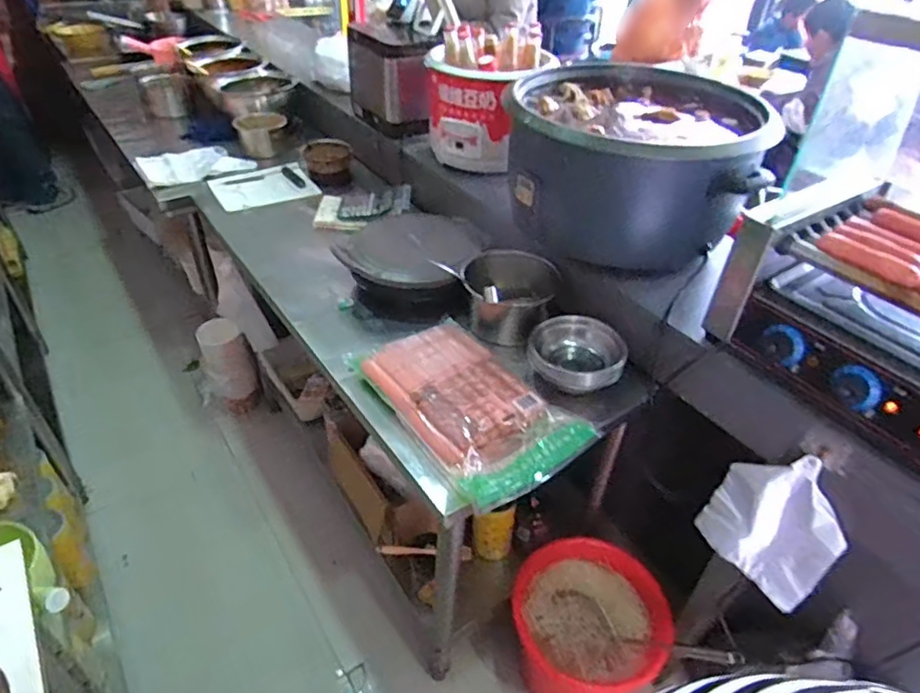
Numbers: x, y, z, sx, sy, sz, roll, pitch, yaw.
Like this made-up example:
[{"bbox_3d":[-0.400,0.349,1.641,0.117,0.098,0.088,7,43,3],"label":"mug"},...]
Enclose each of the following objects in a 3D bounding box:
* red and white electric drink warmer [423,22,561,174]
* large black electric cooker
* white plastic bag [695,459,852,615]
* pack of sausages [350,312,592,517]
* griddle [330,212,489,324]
[{"bbox_3d":[0.063,-0.577,1.371,0.261,0.278,0.200,31,47,29],"label":"red and white electric drink warmer"},{"bbox_3d":[0.331,-0.358,1.155,0.451,0.262,0.418,13,40,11],"label":"large black electric cooker"},{"bbox_3d":[0.484,0.276,0.920,0.043,0.235,0.191,-20,45,-26],"label":"white plastic bag"},{"bbox_3d":[0.009,0.091,0.971,0.251,0.043,0.363,-23,46,-29],"label":"pack of sausages"},{"bbox_3d":[-0.100,-0.183,1.243,0.277,0.098,0.268,2,39,-2],"label":"griddle"}]

